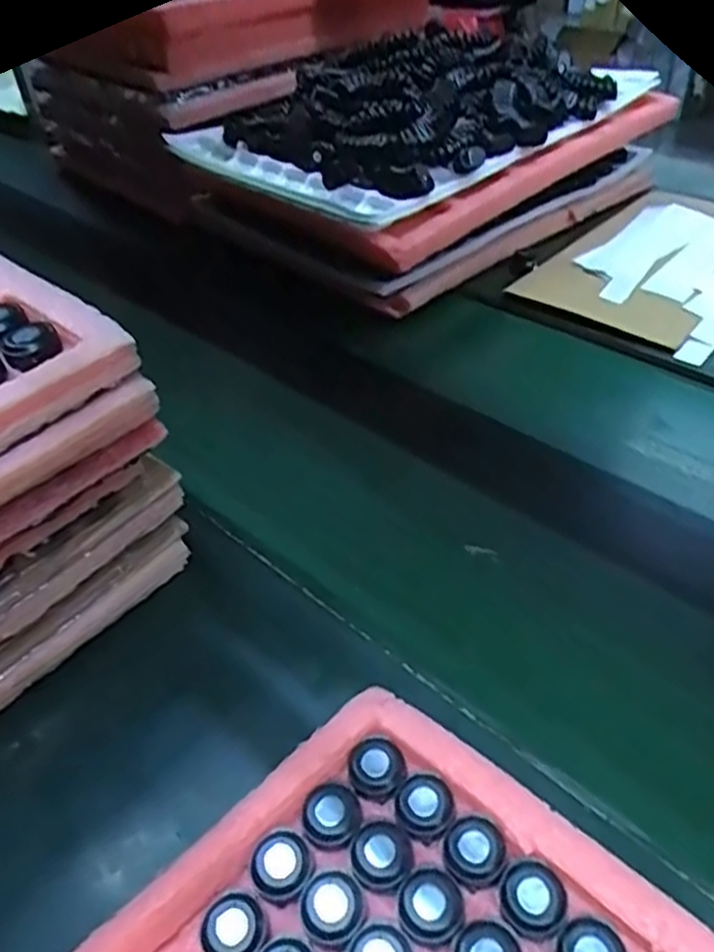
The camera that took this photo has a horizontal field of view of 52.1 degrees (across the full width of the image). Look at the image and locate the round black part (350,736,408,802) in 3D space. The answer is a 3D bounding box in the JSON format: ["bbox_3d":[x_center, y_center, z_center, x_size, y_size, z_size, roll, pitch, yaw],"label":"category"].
[{"bbox_3d":[0.010,0.148,0.369,0.027,0.009,0.030,-19,43,-17],"label":"round black part"}]

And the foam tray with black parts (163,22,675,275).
[{"bbox_3d":[0.071,-0.441,0.878,0.475,0.113,0.393,-33,49,-29],"label":"foam tray with black parts"}]

